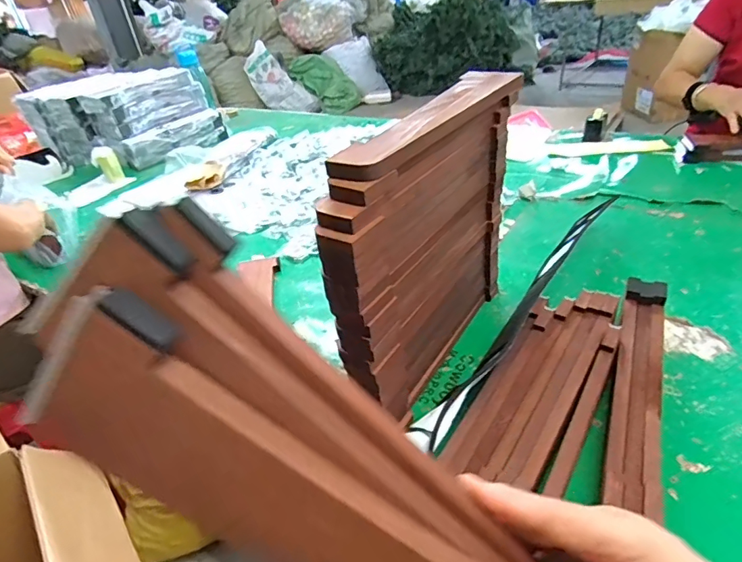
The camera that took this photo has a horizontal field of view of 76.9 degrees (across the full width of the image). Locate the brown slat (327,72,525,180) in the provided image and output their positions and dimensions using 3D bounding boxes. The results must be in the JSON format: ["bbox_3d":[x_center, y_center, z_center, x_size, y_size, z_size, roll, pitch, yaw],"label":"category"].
[{"bbox_3d":[0.078,-0.187,0.526,0.063,0.020,0.347,15,41,30],"label":"brown slat"}]

